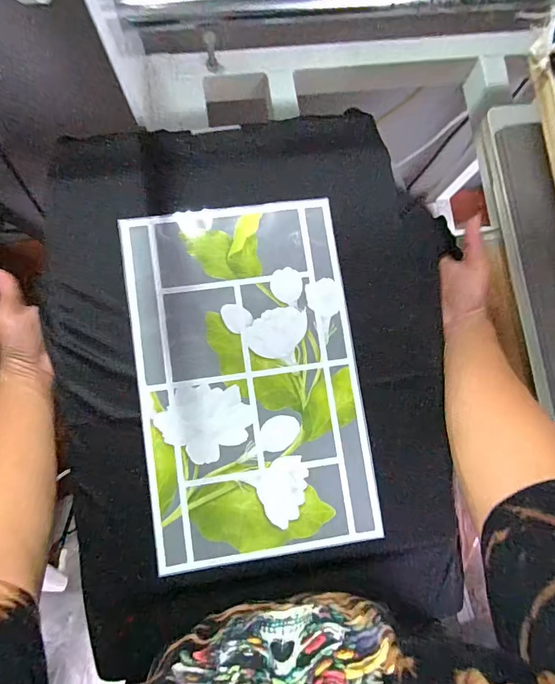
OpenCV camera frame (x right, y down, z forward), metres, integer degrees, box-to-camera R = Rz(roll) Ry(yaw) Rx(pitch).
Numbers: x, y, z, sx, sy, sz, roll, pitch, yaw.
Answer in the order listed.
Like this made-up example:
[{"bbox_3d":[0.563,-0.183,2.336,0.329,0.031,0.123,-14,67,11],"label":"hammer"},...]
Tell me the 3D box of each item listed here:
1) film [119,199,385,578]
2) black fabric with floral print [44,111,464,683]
[{"bbox_3d":[-0.030,0.037,0.455,0.231,0.006,0.378,-8,84,-5],"label":"film"},{"bbox_3d":[-0.028,0.032,0.477,0.410,0.051,0.582,-8,85,-6],"label":"black fabric with floral print"}]

